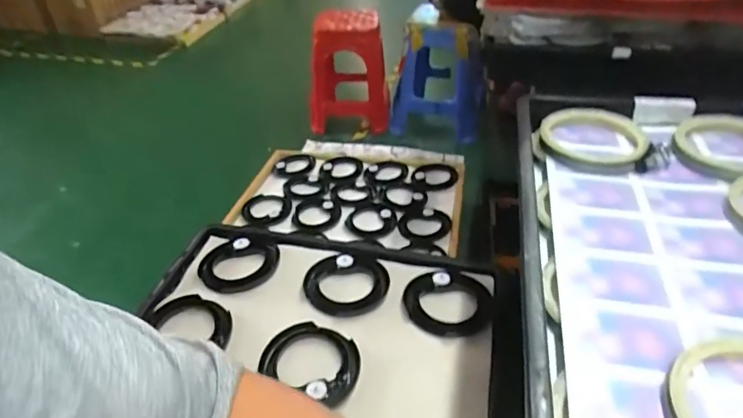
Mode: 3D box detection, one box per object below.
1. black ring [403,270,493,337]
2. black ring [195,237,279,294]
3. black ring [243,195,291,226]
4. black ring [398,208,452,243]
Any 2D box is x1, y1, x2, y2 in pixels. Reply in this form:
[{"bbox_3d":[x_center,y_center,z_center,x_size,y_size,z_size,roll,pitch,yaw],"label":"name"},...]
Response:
[{"bbox_3d":[0.118,0.141,0.755,0.131,0.010,0.126,-1,39,1],"label":"black ring"},{"bbox_3d":[-0.223,0.093,0.825,0.129,0.012,0.117,-2,39,0],"label":"black ring"},{"bbox_3d":[-0.293,0.003,1.381,0.133,0.034,0.133,-1,39,1],"label":"black ring"},{"bbox_3d":[0.139,0.040,1.279,0.131,0.014,0.115,-4,49,7],"label":"black ring"}]

